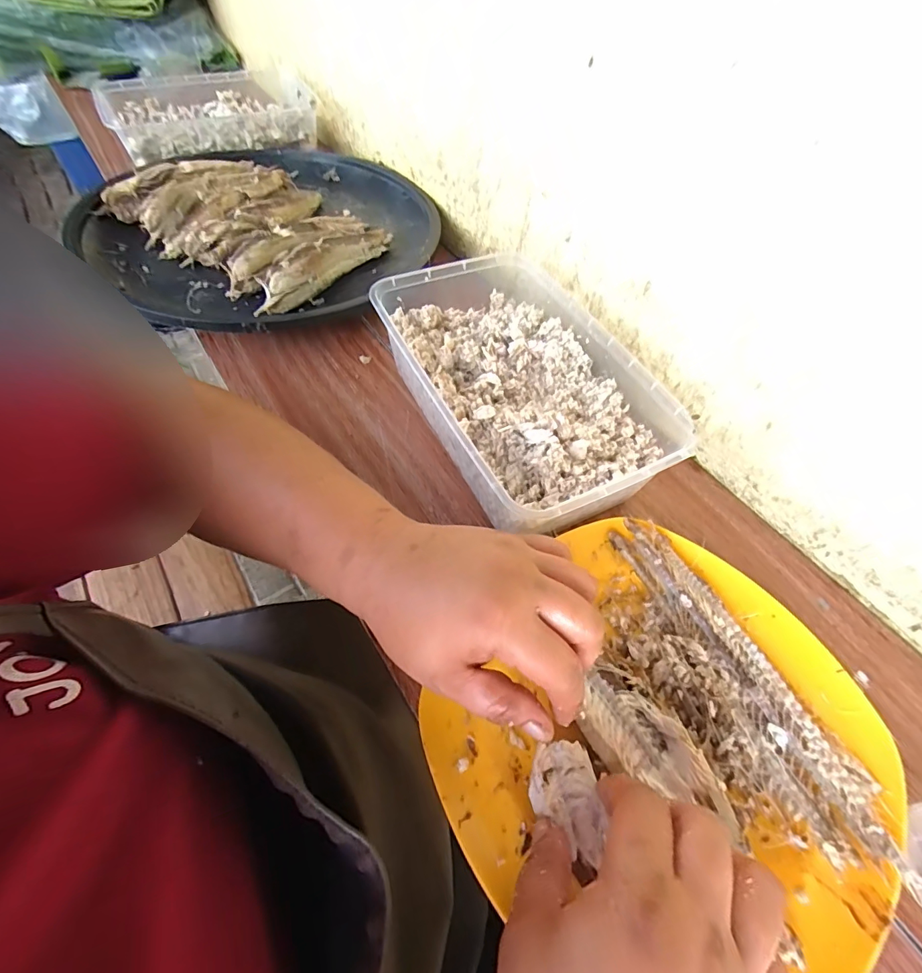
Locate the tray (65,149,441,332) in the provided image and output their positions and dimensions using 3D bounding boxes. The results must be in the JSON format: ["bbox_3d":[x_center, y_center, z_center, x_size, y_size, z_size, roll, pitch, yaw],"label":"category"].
[{"bbox_3d":[-0.215,-0.295,0.518,0.350,0.065,0.367,3,56,-4],"label":"tray"}]

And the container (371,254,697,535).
[{"bbox_3d":[0.045,-0.085,0.377,0.162,0.072,0.260,-21,60,-18],"label":"container"}]

